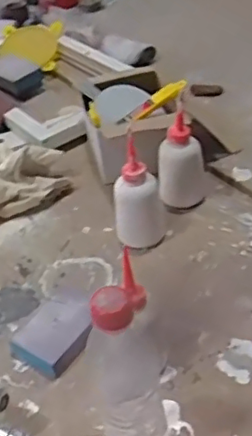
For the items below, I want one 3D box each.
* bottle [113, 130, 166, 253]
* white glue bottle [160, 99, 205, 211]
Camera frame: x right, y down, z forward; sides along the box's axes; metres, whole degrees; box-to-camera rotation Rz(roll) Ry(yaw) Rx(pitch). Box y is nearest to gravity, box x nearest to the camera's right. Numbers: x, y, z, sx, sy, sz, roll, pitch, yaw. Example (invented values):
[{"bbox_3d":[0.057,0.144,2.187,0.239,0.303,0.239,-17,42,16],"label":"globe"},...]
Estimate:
[{"bbox_3d":[0.015,-0.032,0.806,0.066,0.133,0.068,-3,41,4],"label":"bottle"},{"bbox_3d":[0.077,-0.075,0.849,0.064,0.129,0.054,1,41,7],"label":"white glue bottle"}]

